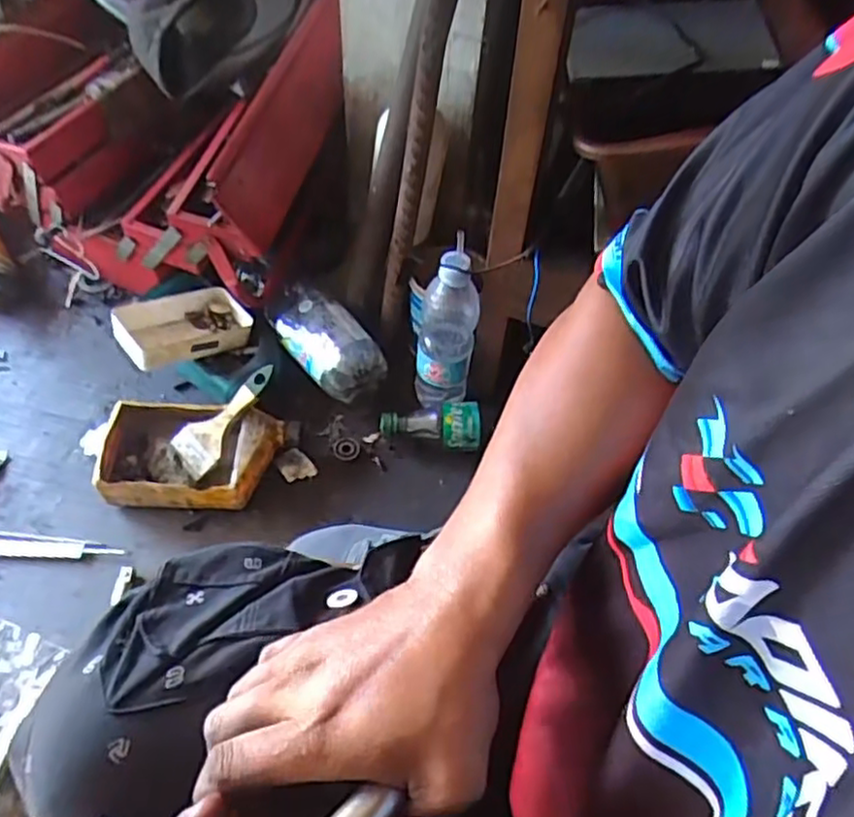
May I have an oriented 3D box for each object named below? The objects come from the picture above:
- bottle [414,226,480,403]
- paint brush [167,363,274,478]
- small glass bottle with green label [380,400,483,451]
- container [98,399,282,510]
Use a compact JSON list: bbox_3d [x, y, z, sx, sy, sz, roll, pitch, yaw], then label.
[{"bbox_3d":[0.024,-0.090,0.817,0.063,0.239,0.057,8,55,0],"label":"bottle"},{"bbox_3d":[-0.237,0.009,0.810,0.055,0.021,0.154,39,87,20],"label":"paint brush"},{"bbox_3d":[0.005,0.022,0.856,0.123,0.056,0.054,4,55,-2],"label":"small glass bottle with green label"},{"bbox_3d":[-0.273,0.056,0.810,0.202,0.059,0.120,3,55,-3],"label":"container"}]

